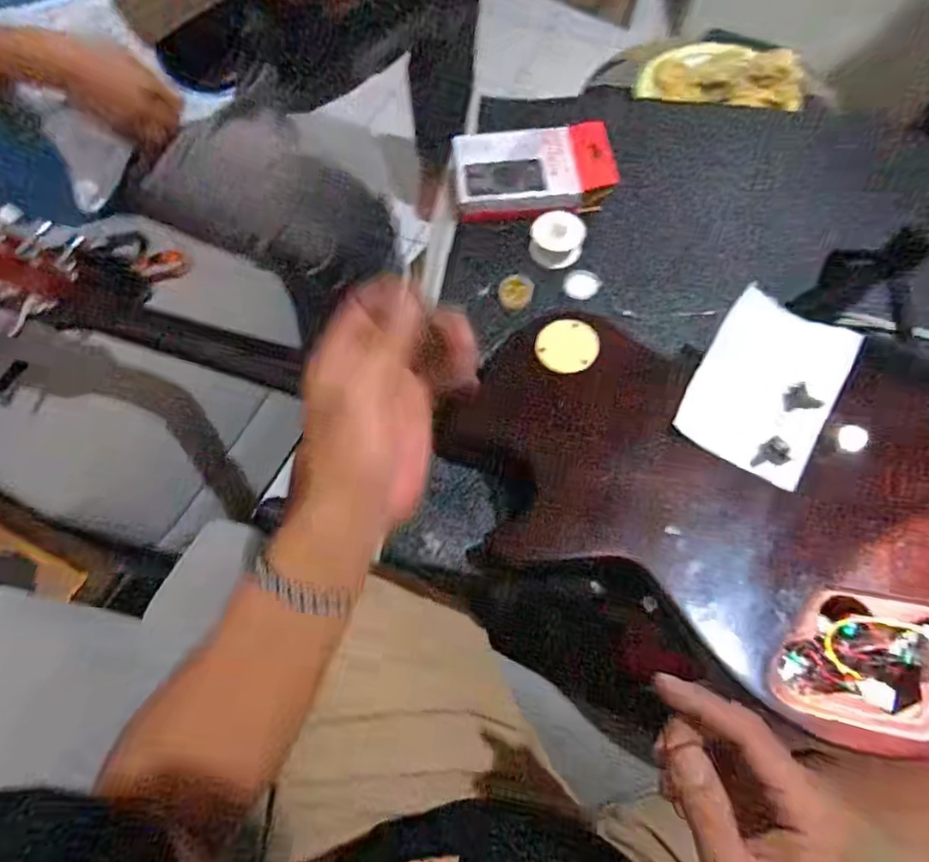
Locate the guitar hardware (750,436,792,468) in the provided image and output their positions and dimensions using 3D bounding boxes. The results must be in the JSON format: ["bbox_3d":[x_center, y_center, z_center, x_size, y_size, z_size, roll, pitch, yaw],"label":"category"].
[{"bbox_3d":[0.236,0.019,0.431,0.029,0.009,0.020,-24,66,-9],"label":"guitar hardware"}]

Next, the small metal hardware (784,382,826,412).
[{"bbox_3d":[0.267,-0.026,0.441,0.025,0.012,0.020,1,65,2],"label":"small metal hardware"}]

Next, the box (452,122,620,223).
[{"bbox_3d":[0.079,-0.292,0.633,0.182,0.035,0.122,-9,65,-2],"label":"box"}]

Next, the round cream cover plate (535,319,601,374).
[{"bbox_3d":[0.090,-0.075,0.487,0.052,0.006,0.052,-1,65,2],"label":"round cream cover plate"}]

